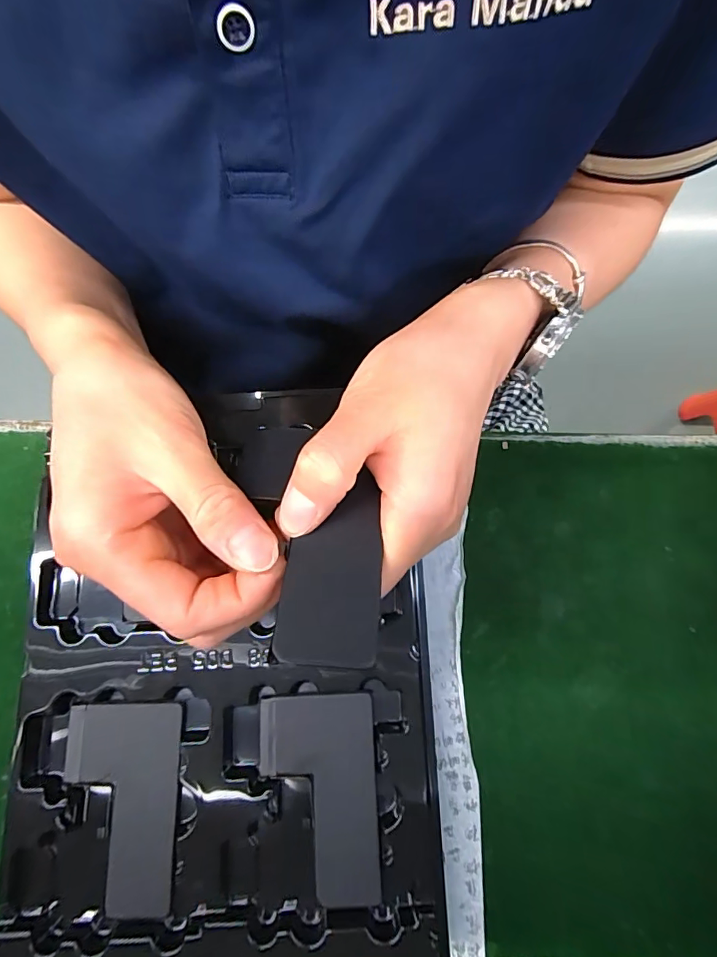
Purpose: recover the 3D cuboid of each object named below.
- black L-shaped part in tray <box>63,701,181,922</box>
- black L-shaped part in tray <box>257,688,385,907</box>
[{"bbox_3d":[-0.120,0.166,0.239,0.056,0.004,0.096,-2,76,-1],"label":"black L-shaped part in tray"},{"bbox_3d":[-0.020,0.160,0.239,0.058,0.004,0.093,-3,76,-1],"label":"black L-shaped part in tray"}]

